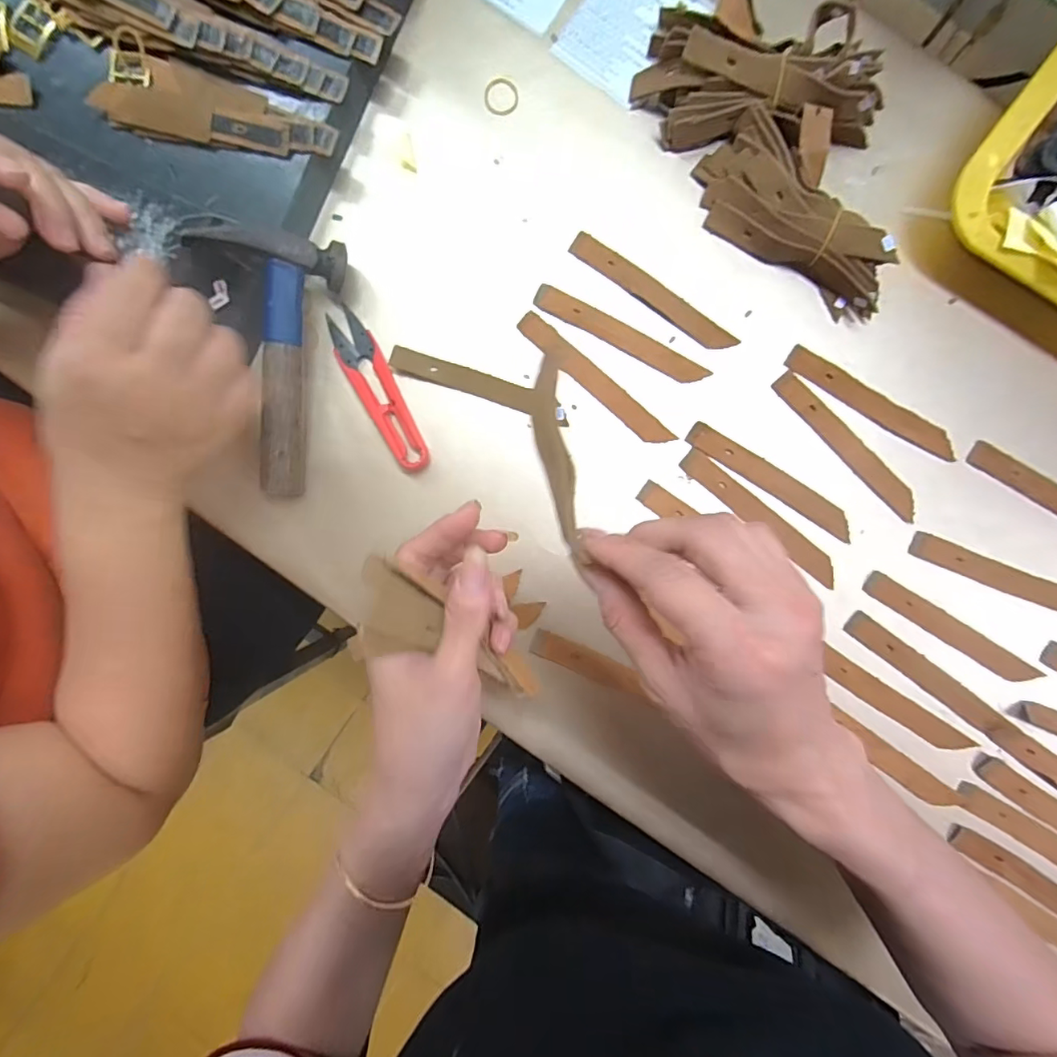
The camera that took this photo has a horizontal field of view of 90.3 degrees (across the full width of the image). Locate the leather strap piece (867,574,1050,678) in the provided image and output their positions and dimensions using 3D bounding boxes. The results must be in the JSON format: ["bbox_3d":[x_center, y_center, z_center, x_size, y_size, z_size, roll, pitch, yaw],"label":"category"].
[{"bbox_3d":[0.277,0.067,0.345,0.122,0.006,0.016,33,92,0],"label":"leather strap piece"}]

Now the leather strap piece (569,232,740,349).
[{"bbox_3d":[0.082,-0.154,0.345,0.123,0.004,0.015,35,92,0],"label":"leather strap piece"}]

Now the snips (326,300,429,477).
[{"bbox_3d":[-0.100,-0.091,0.349,0.027,0.007,0.115,-27,91,1],"label":"snips"}]

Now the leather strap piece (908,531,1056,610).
[{"bbox_3d":[0.311,0.032,0.342,0.121,0.008,0.018,22,92,0],"label":"leather strap piece"}]

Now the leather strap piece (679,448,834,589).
[{"bbox_3d":[0.153,-0.007,0.345,0.124,0.004,0.018,41,92,0],"label":"leather strap piece"}]

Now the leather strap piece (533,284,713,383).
[{"bbox_3d":[0.061,-0.127,0.348,0.122,0.004,0.016,28,92,0],"label":"leather strap piece"}]

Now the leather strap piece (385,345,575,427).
[{"bbox_3d":[-0.032,-0.096,0.349,0.122,0.010,0.017,19,90,-1],"label":"leather strap piece"}]

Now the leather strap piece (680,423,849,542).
[{"bbox_3d":[0.159,-0.032,0.344,0.121,0.004,0.019,32,92,0],"label":"leather strap piece"}]

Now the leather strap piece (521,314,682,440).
[{"bbox_3d":[0.044,-0.097,0.347,0.125,0.004,0.015,42,92,0],"label":"leather strap piece"}]

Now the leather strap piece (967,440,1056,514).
[{"bbox_3d":[0.341,-0.020,0.342,0.116,0.006,0.016,33,103,5],"label":"leather strap piece"}]

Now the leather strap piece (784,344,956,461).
[{"bbox_3d":[0.224,-0.081,0.345,0.121,0.007,0.018,32,92,0],"label":"leather strap piece"}]

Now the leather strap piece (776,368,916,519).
[{"bbox_3d":[0.208,-0.054,0.344,0.017,0.004,0.122,-45,90,2],"label":"leather strap piece"}]

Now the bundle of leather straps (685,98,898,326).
[{"bbox_3d":[0.170,-0.193,0.330,0.141,0.029,0.055,40,92,0],"label":"bundle of leather straps"}]

